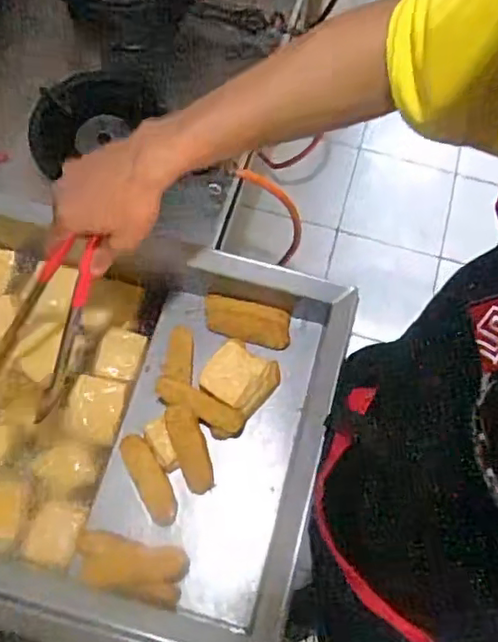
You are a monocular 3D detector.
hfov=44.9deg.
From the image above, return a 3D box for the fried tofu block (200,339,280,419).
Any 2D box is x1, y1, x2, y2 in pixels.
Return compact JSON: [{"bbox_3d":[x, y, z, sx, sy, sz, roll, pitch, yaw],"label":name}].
[{"bbox_3d":[-0.011,0.067,0.701,0.074,0.046,0.071,35,71,11],"label":"fried tofu block"}]

